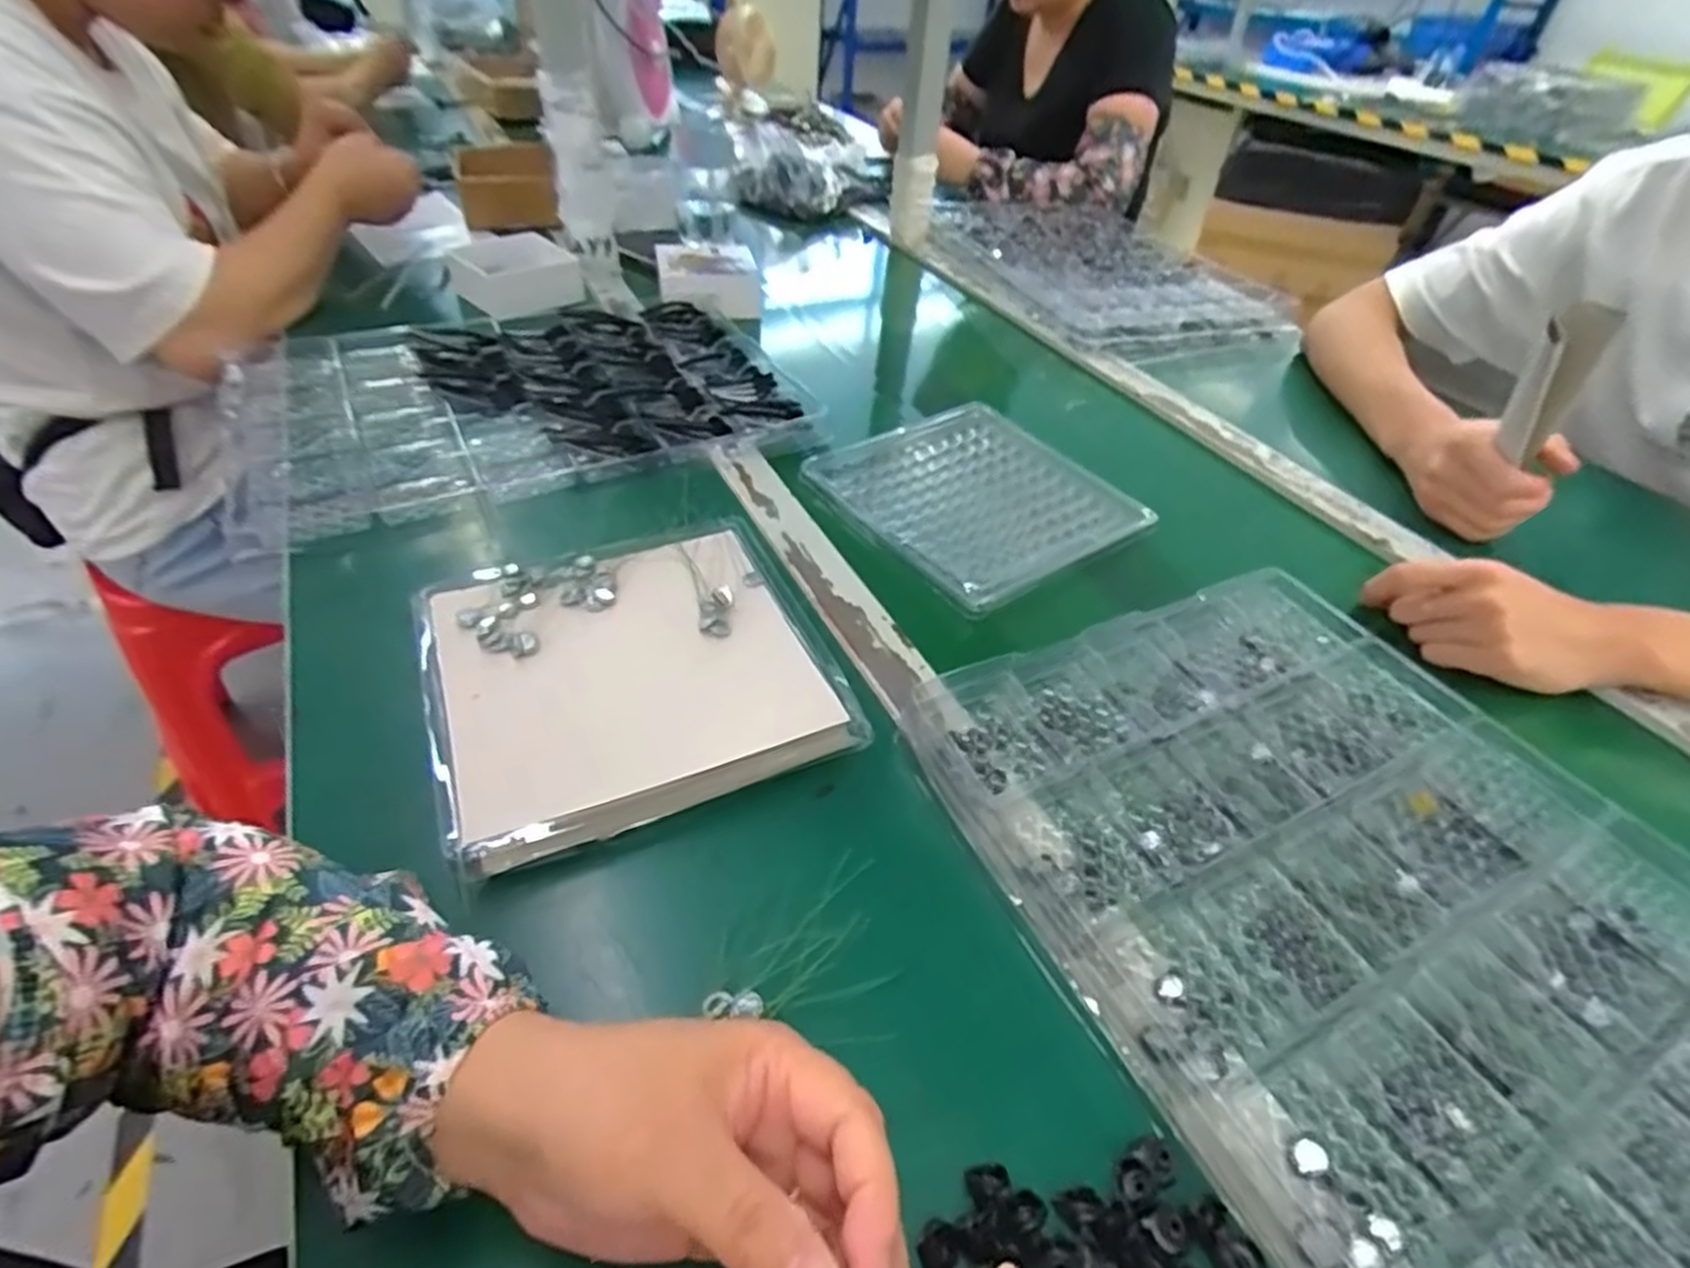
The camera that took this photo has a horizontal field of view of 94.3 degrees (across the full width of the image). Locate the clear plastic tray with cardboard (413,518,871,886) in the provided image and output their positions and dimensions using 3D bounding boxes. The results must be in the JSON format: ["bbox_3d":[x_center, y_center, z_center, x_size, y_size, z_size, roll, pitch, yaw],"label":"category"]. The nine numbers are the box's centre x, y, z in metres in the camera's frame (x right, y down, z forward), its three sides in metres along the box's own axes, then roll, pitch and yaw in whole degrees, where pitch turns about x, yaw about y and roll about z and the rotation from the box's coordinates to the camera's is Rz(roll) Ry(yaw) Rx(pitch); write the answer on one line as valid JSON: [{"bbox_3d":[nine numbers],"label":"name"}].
[{"bbox_3d":[-0.120,0.015,0.440,0.205,0.031,0.203,-17,46,-23],"label":"clear plastic tray with cardboard"}]

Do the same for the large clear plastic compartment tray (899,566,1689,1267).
[{"bbox_3d":[0.268,0.141,0.353,0.318,0.032,0.446,-16,47,-24],"label":"large clear plastic compartment tray"}]

